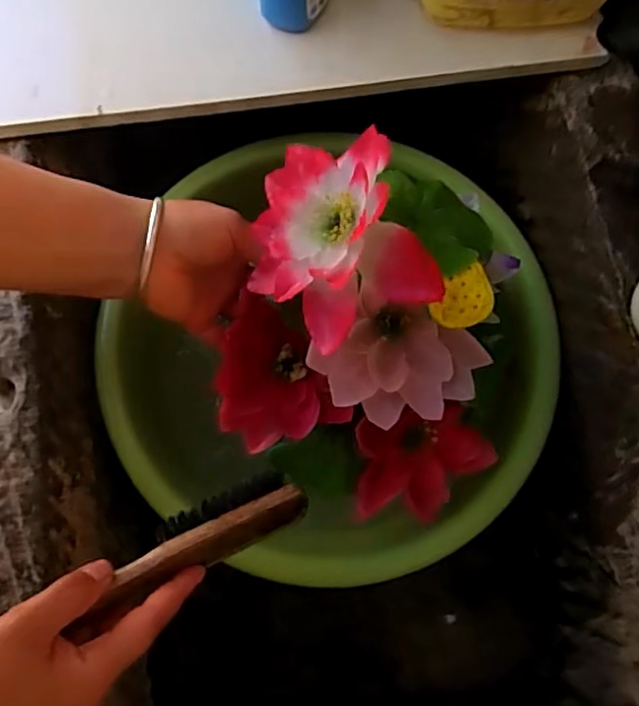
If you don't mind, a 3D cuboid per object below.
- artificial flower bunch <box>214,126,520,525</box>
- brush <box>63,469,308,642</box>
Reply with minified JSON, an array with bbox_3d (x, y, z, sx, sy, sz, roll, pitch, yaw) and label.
[{"bbox_3d":[0.036,-0.011,0.413,0.199,0.191,0.211,5,77,1],"label":"artificial flower bunch"},{"bbox_3d":[-0.078,0.118,0.377,0.147,0.029,0.039,-27,78,-20],"label":"brush"}]

